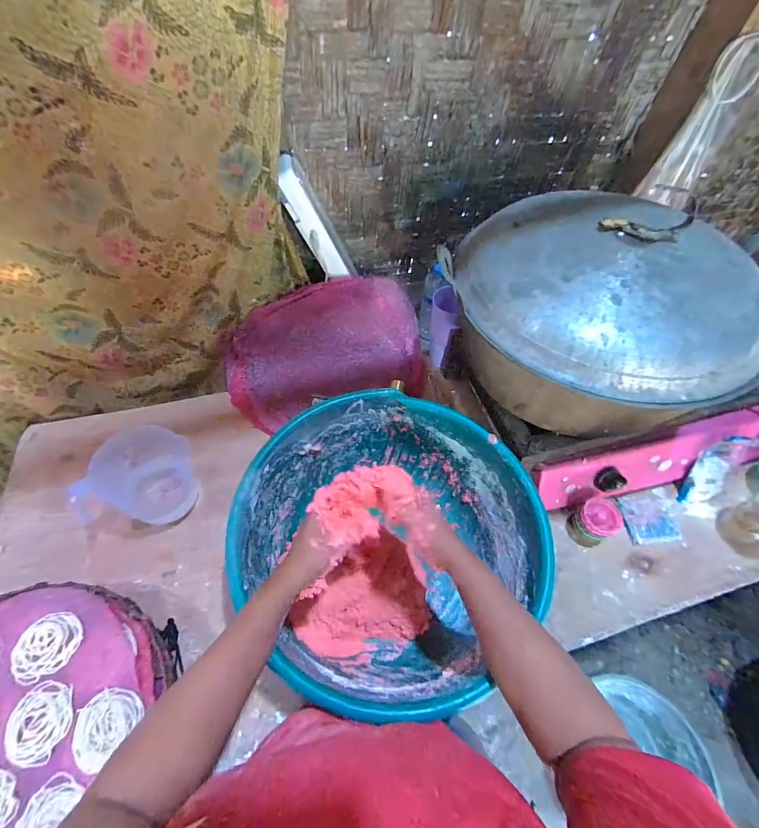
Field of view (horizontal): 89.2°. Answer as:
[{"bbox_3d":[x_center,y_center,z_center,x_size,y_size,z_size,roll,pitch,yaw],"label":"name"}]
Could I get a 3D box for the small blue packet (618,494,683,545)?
[{"bbox_3d":[0.502,0.192,0.716,0.097,0.012,0.087,-4,55,-5],"label":"small blue packet"}]

